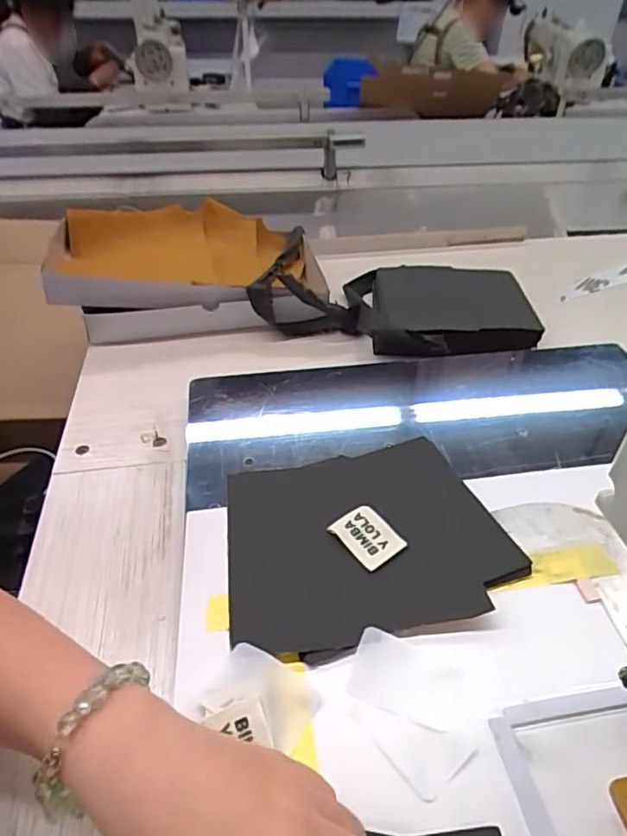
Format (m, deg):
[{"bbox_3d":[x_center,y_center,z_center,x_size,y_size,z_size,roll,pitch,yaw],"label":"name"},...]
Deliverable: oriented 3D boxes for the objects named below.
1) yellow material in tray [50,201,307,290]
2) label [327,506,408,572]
[{"bbox_3d":[-0.166,-0.219,0.694,0.279,0.088,0.086,0,42,-1],"label":"yellow material in tray"},{"bbox_3d":[0.039,0.083,0.391,0.034,0.004,0.044,-32,54,-21],"label":"label"}]

